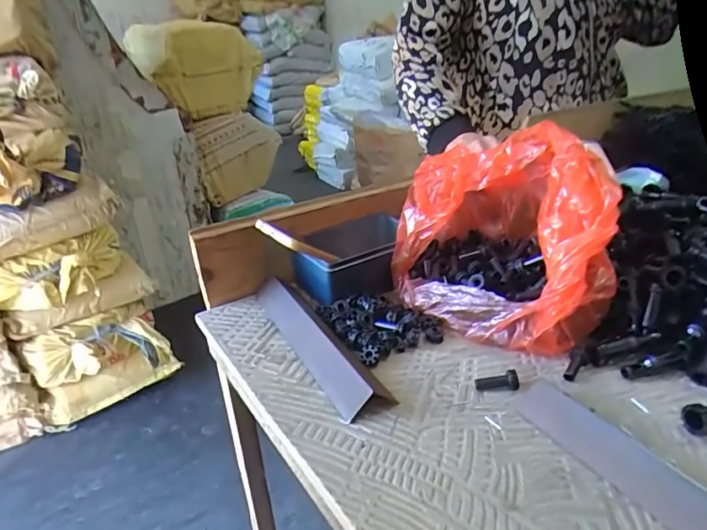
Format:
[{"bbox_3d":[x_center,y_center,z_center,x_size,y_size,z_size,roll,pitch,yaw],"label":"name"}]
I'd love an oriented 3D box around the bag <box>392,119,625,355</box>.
[{"bbox_3d":[0.162,-0.045,0.528,0.186,0.164,0.240,-20,33,-32],"label":"bag"}]

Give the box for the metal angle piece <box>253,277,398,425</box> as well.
[{"bbox_3d":[-0.041,0.068,0.494,0.052,0.024,0.236,-15,30,-24],"label":"metal angle piece"}]

